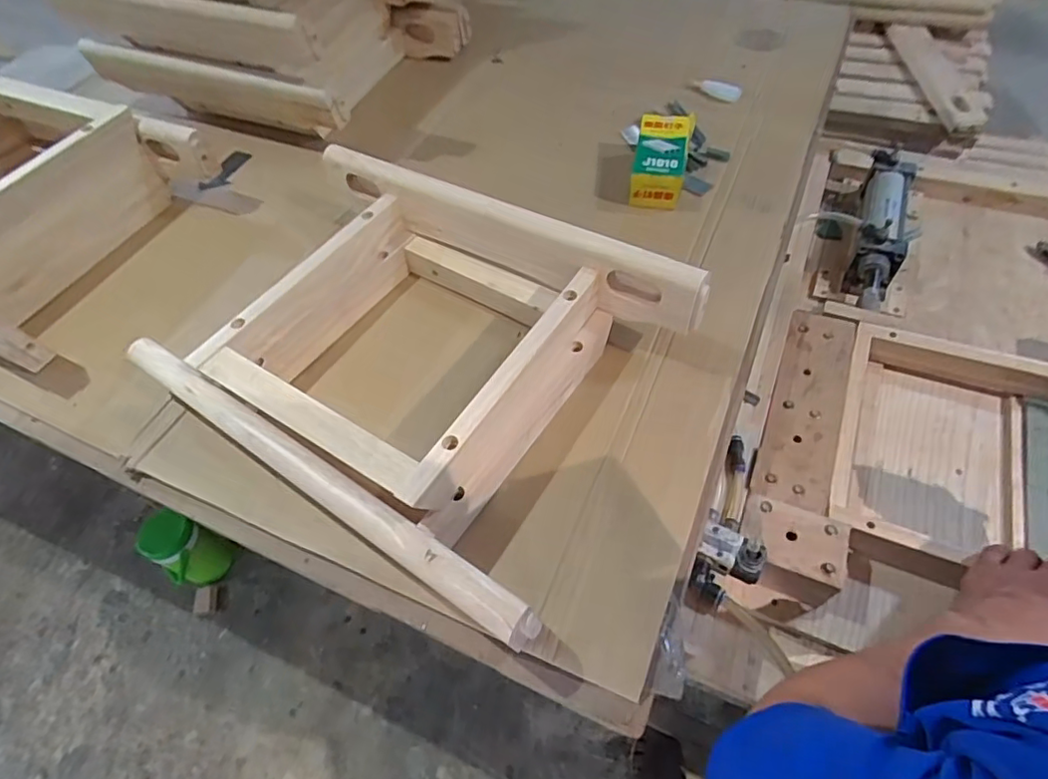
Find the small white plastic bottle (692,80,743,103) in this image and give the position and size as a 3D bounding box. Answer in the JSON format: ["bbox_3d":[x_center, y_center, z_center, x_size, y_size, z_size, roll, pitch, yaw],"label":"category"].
[{"bbox_3d":[0.303,-0.466,0.887,0.076,0.022,0.026,7,53,-14],"label":"small white plastic bottle"}]

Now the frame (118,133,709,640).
[{"bbox_3d":[-0.114,-0.045,0.569,0.475,0.115,0.354,25,61,21],"label":"frame"}]

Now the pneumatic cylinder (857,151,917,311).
[{"bbox_3d":[0.531,-0.239,0.851,0.066,0.065,0.295,17,58,17],"label":"pneumatic cylinder"}]

